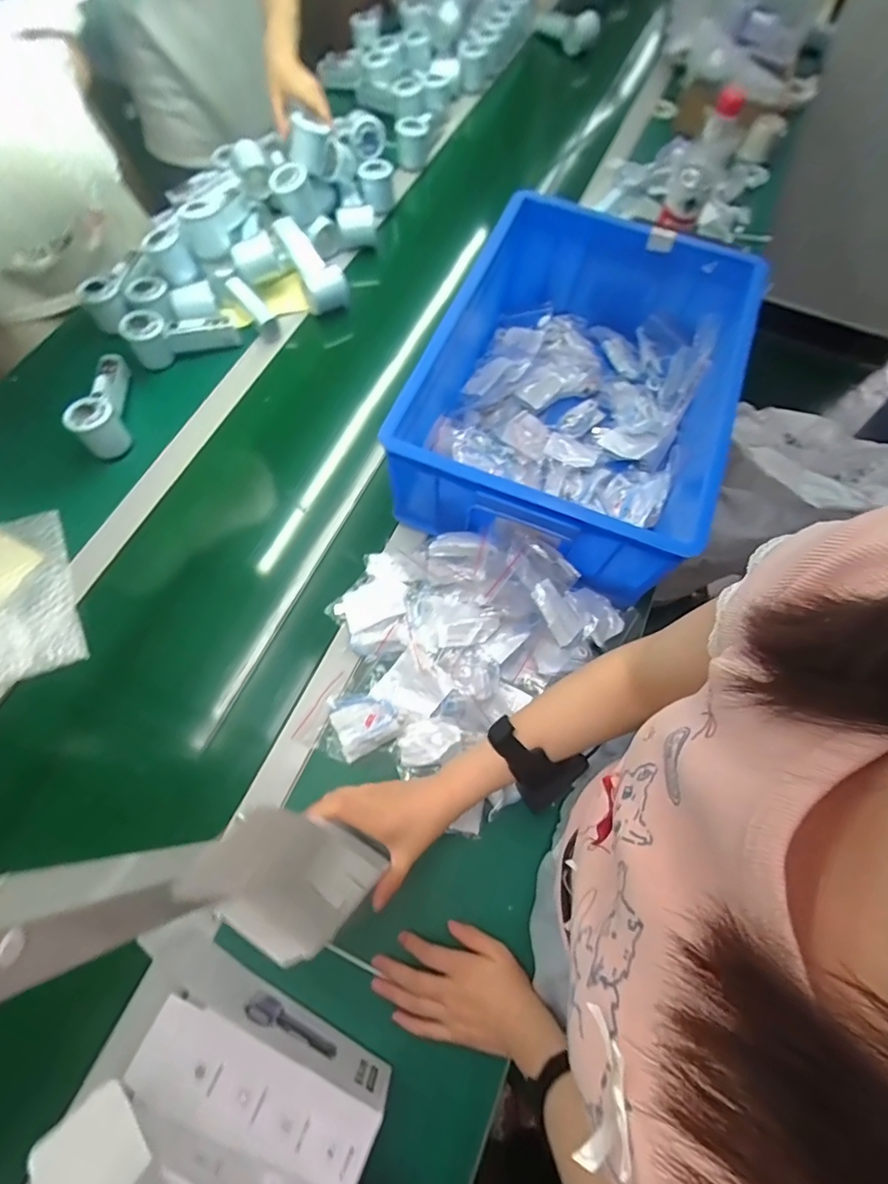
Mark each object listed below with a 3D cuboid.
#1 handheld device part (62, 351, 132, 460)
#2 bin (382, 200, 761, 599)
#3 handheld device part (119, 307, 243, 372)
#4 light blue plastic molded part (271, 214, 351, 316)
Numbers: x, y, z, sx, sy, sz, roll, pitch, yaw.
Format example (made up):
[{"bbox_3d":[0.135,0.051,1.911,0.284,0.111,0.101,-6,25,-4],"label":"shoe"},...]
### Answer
[{"bbox_3d":[-0.473,-0.262,0.697,0.058,0.061,0.156,-12,68,-8],"label":"handheld device part"},{"bbox_3d":[0.178,-0.265,0.658,0.385,0.161,0.485,22,67,7],"label":"bin"},{"bbox_3d":[-0.385,-0.378,0.747,0.151,0.056,0.065,-5,67,-5],"label":"handheld device part"},{"bbox_3d":[-0.213,-0.507,0.780,0.061,0.052,0.146,-39,97,-14],"label":"light blue plastic molded part"}]

